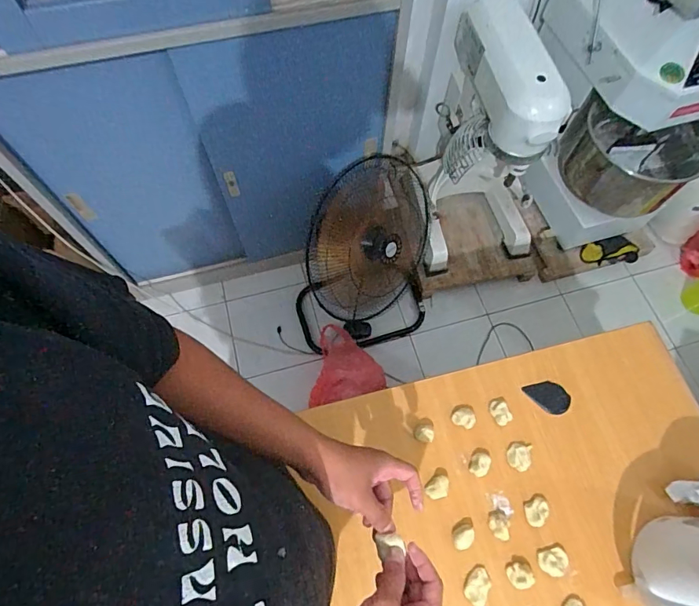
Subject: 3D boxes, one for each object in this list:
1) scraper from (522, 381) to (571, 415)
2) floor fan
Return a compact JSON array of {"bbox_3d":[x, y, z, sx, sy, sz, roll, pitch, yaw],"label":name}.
[{"bbox_3d":[0.335,0.155,0.743,0.073,0.004,0.052,41,74,9],"label":"scraper"},{"bbox_3d":[0.058,-0.145,1.393,0.518,0.486,0.396,-17,68,-8],"label":"floor fan"}]

